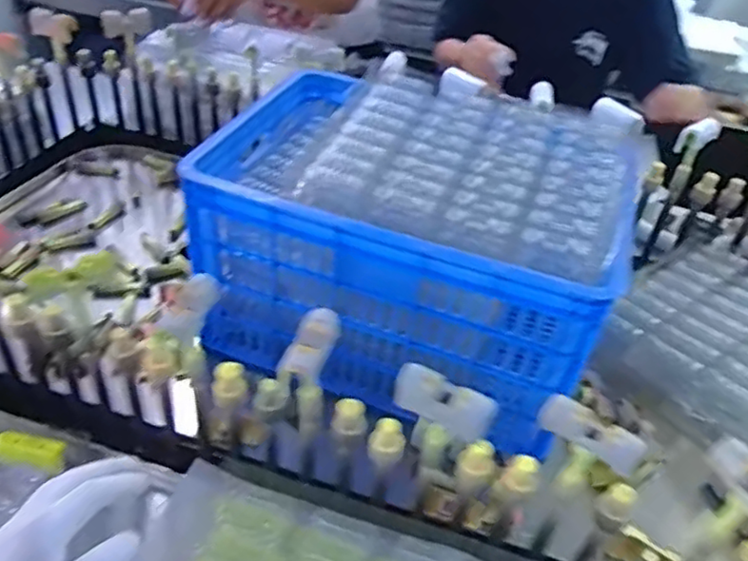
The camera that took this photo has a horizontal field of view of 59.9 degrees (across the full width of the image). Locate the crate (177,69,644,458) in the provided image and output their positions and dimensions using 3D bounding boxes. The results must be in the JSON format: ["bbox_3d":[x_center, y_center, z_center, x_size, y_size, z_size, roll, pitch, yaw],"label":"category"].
[{"bbox_3d":[0.052,-0.053,0.853,0.483,0.243,0.353,18,41,13],"label":"crate"}]

